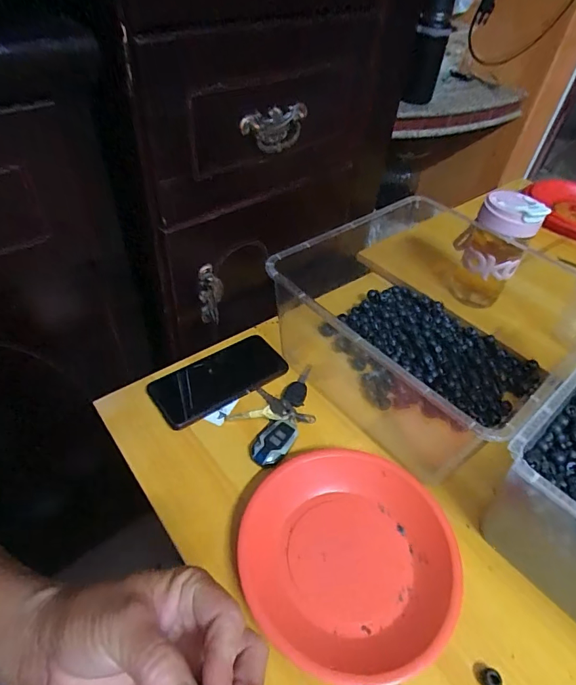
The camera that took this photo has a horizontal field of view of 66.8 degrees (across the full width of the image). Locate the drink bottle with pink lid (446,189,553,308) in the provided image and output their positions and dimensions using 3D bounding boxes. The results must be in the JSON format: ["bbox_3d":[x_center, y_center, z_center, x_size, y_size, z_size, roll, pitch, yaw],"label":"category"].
[{"bbox_3d":[0.290,-0.138,0.626,0.078,0.158,0.090,14,46,8],"label":"drink bottle with pink lid"}]

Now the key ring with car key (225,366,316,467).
[{"bbox_3d":[-0.005,0.079,0.513,0.081,0.013,0.135,35,52,26],"label":"key ring with car key"}]

